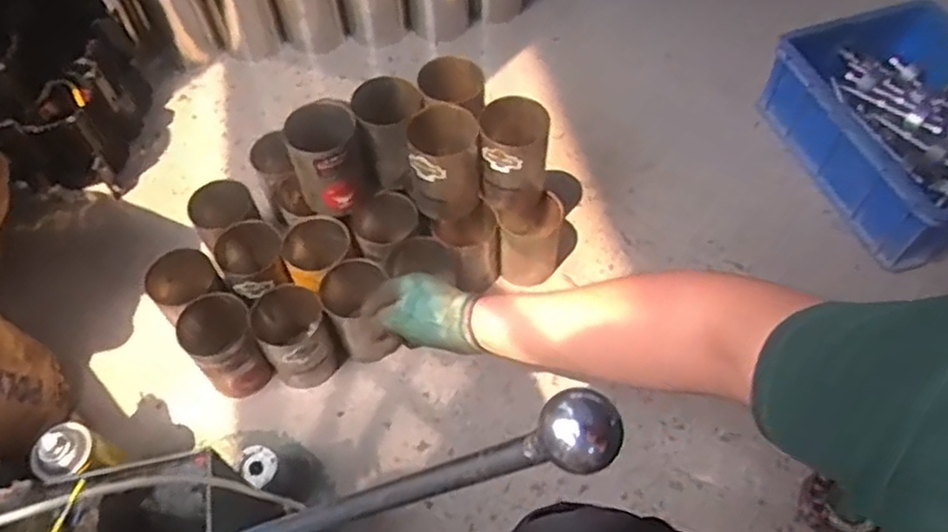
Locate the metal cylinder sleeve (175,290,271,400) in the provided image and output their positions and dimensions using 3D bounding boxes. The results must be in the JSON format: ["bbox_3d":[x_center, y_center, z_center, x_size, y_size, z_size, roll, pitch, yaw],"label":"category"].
[{"bbox_3d":[-0.329,0.113,0.938,0.090,0.122,0.095,-32,62,-19],"label":"metal cylinder sleeve"}]

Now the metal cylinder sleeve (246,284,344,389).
[{"bbox_3d":[-0.242,0.097,0.948,0.092,0.117,0.103,-26,60,-15],"label":"metal cylinder sleeve"}]

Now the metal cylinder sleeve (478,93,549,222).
[{"bbox_3d":[0.055,-0.143,0.947,0.086,0.157,0.087,0,56,1],"label":"metal cylinder sleeve"}]

